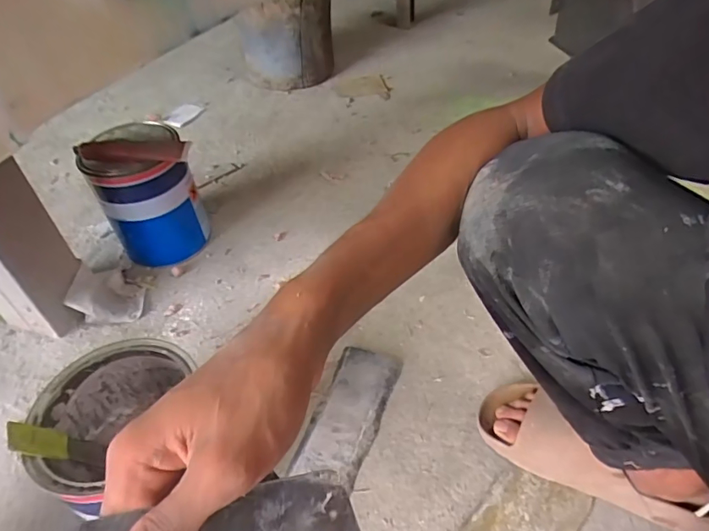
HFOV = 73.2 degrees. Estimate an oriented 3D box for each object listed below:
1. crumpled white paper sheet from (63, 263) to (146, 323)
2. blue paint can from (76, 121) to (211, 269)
[{"bbox_3d":[-0.414,0.043,0.802,0.096,0.070,0.098,-11,46,-5],"label":"crumpled white paper sheet"},{"bbox_3d":[-0.355,-0.127,0.860,0.158,0.234,0.137,-10,46,-4],"label":"blue paint can"}]

